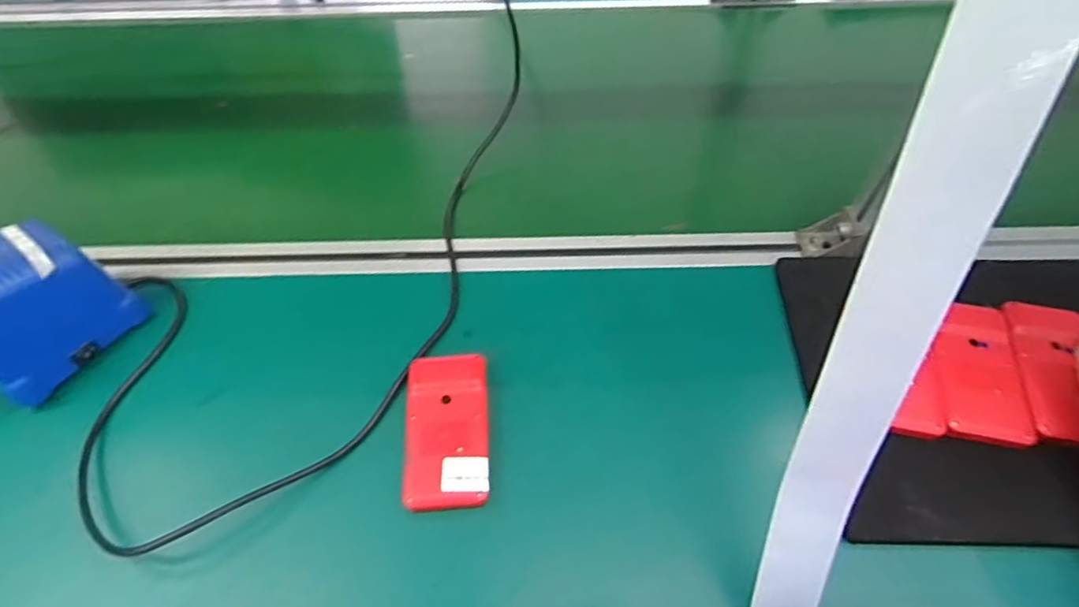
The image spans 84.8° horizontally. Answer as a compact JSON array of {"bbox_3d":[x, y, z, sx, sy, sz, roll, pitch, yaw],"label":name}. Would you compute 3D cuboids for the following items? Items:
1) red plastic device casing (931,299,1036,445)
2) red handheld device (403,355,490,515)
[{"bbox_3d":[0.349,0.052,0.472,0.066,0.008,0.120,9,57,5],"label":"red plastic device casing"},{"bbox_3d":[-0.071,0.099,0.462,0.064,0.020,0.120,-5,57,-4],"label":"red handheld device"}]

